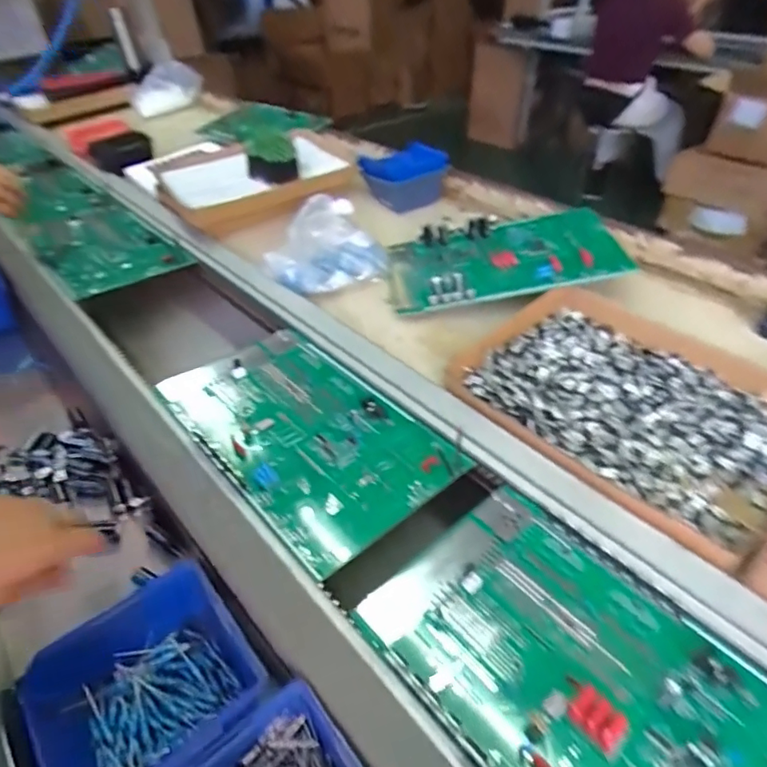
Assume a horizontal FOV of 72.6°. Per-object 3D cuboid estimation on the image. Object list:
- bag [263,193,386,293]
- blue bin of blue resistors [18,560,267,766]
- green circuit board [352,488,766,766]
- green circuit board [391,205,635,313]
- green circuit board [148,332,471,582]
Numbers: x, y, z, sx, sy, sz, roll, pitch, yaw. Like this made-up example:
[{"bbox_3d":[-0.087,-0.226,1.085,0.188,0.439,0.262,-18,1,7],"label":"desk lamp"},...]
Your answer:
[{"bbox_3d":[-0.084,-0.199,0.760,0.172,0.090,0.111,-15,42,-15],"label":"bag"},{"bbox_3d":[-0.165,0.211,0.361,0.136,0.067,0.103,-32,49,-24],"label":"blue bin of blue resistors"},{"bbox_3d":[0.143,0.203,0.336,0.174,0.016,0.302,-31,49,-29],"label":"green circuit board"},{"bbox_3d":[0.156,-0.180,0.732,0.294,0.048,0.189,-16,40,4],"label":"green circuit board"},{"bbox_3d":[-0.094,0.029,0.540,0.179,0.017,0.329,-30,49,-29],"label":"green circuit board"}]

